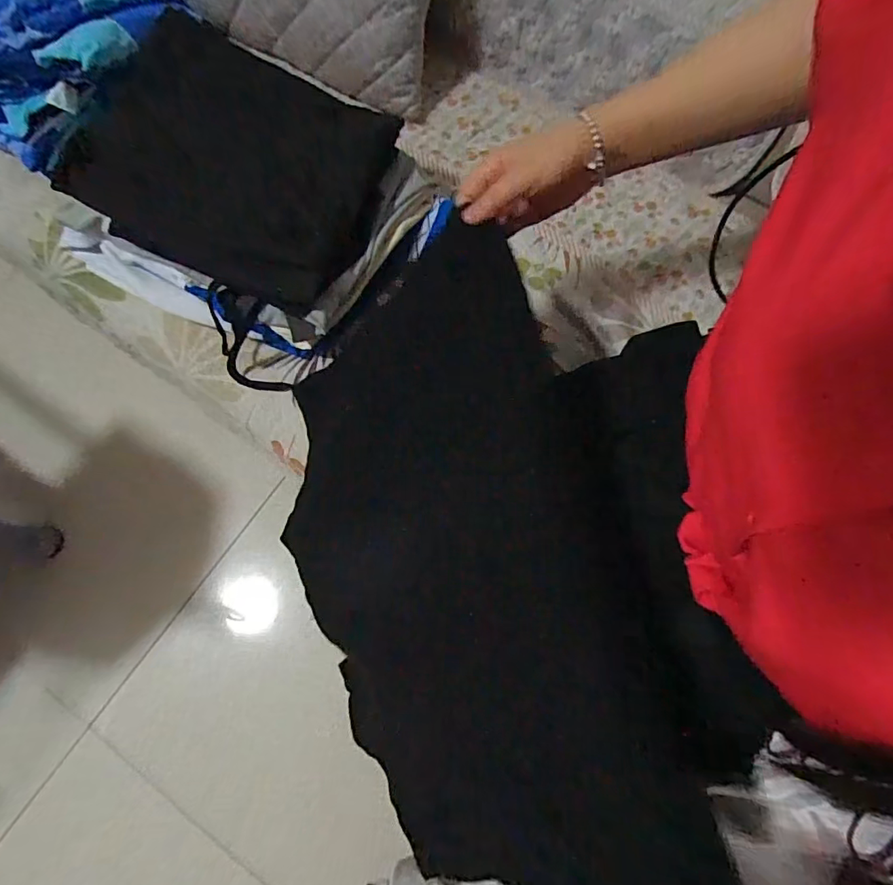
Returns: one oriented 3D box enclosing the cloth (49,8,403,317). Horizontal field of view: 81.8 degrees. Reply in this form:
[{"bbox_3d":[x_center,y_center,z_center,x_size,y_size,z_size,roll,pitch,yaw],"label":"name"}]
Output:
[{"bbox_3d":[-0.241,-0.306,0.550,0.324,0.084,0.256,22,75,6],"label":"cloth"}]

